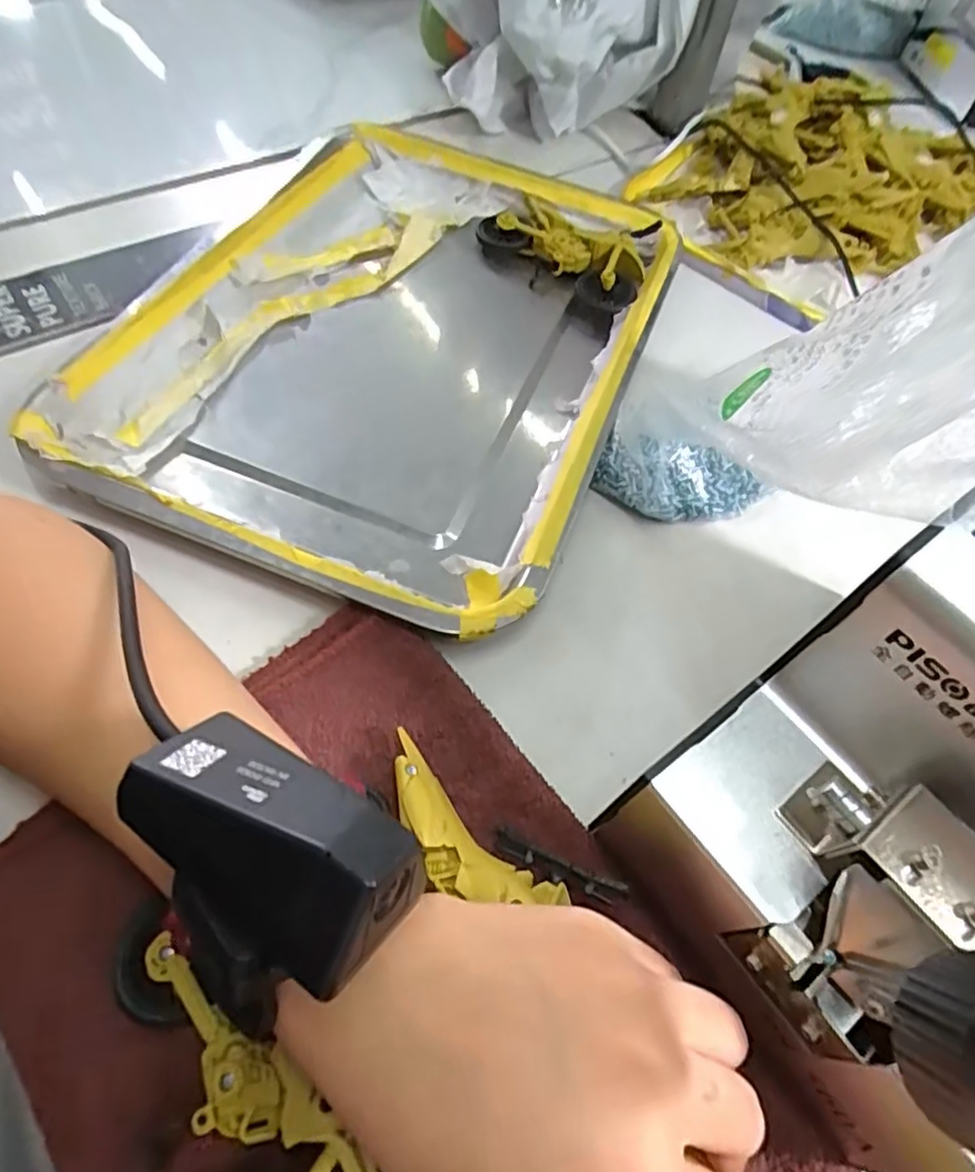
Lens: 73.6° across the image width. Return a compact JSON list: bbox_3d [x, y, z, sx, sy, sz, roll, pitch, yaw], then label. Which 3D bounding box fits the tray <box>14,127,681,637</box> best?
[{"bbox_3d":[-0.046,-0.146,0.368,0.261,0.030,0.333,19,60,10],"label":"tray"}]

